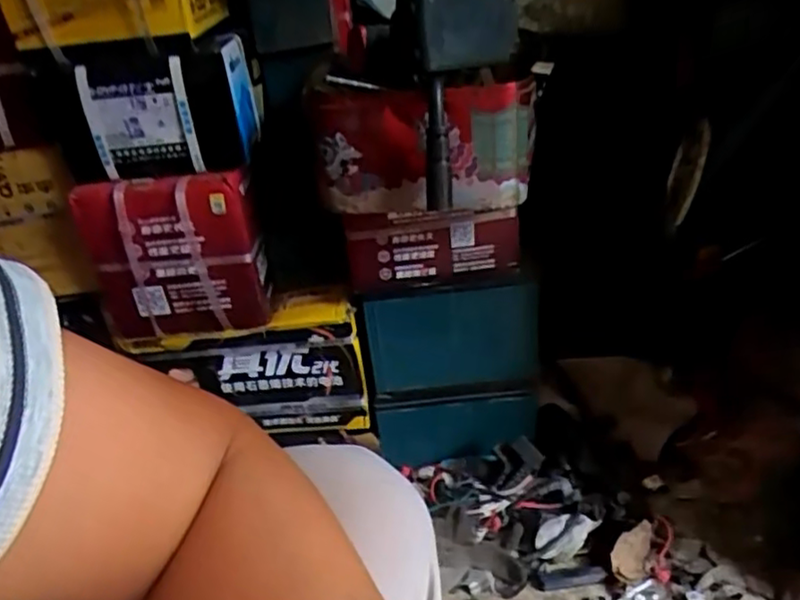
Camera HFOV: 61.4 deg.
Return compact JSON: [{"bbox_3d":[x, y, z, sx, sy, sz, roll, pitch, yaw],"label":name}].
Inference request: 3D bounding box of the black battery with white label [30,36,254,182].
[{"bbox_3d":[-0.280,-0.218,0.776,0.214,0.125,0.105,-2,28,9],"label":"black battery with white label"}]

